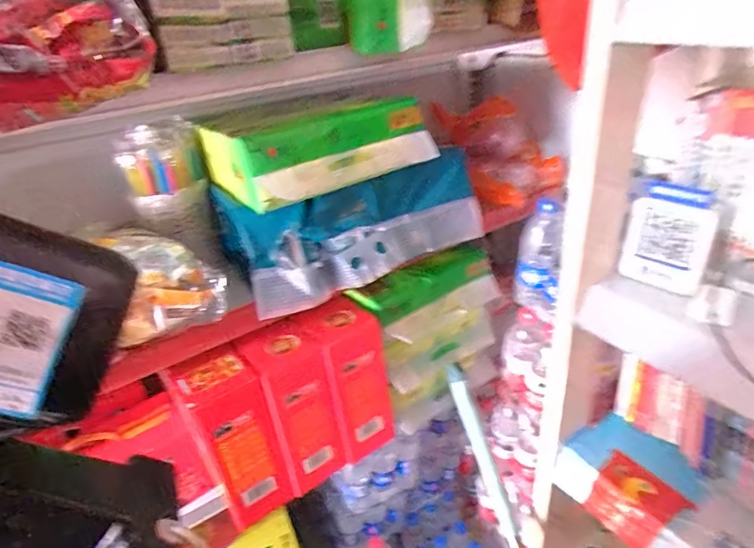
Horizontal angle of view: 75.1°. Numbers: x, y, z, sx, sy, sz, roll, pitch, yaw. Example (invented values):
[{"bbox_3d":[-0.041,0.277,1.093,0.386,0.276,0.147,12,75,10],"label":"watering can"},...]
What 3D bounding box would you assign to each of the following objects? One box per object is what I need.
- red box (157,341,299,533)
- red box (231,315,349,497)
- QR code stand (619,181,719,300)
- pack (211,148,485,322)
[{"bbox_3d":[-0.215,0.257,0.752,0.112,0.257,0.124,-28,38,-33],"label":"red box"},{"bbox_3d":[-0.132,0.215,0.792,0.114,0.250,0.117,-21,34,-25],"label":"red box"},{"bbox_3d":[0.371,-0.046,0.625,0.033,0.125,0.099,-27,37,-33],"label":"QR code stand"},{"bbox_3d":[-0.052,-0.096,0.799,0.406,0.142,0.251,-21,34,-25],"label":"pack"}]

